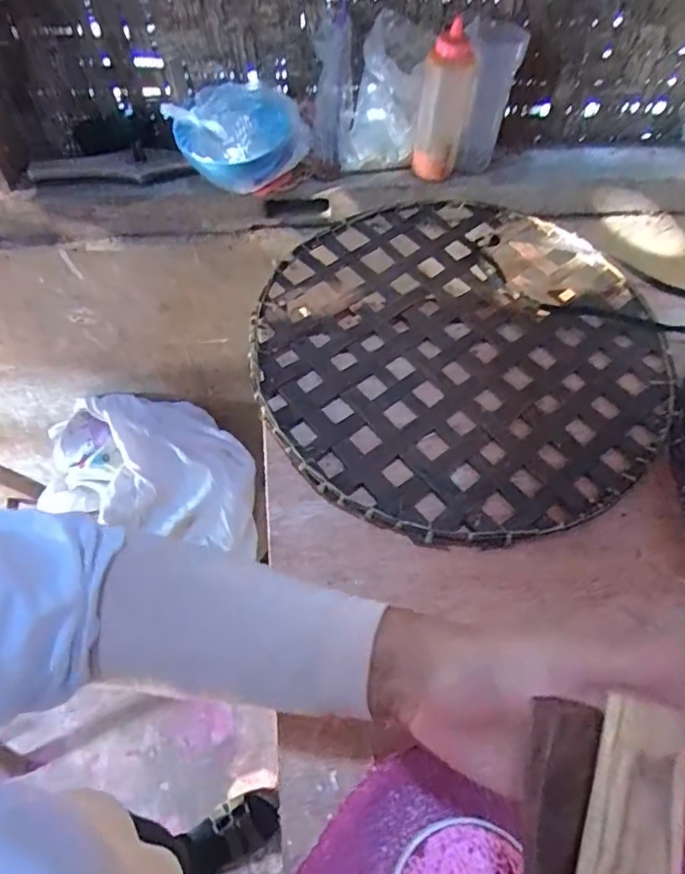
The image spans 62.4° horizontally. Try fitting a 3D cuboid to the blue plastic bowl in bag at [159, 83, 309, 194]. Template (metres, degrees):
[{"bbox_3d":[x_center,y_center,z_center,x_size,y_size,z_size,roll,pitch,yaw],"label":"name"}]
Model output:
[{"bbox_3d":[-0.141,-0.414,0.764,0.159,0.099,0.130,-33,64,-19],"label":"blue plastic bowl in bag"}]

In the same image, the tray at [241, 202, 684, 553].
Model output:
[{"bbox_3d":[0.109,-0.087,0.527,0.361,0.010,0.381,1,59,0],"label":"tray"}]

